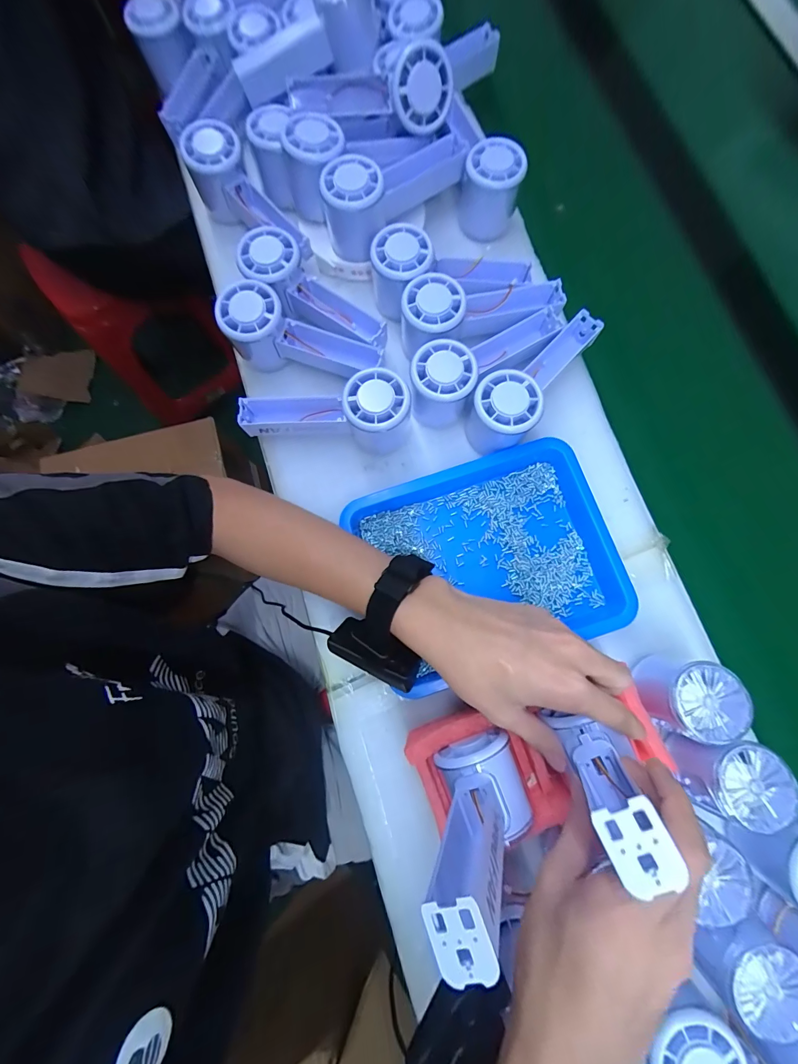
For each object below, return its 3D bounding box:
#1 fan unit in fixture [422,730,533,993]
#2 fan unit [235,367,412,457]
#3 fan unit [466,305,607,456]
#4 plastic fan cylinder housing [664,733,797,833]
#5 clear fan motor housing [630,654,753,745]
[{"bbox_3d":[0.050,0.174,0.222,0.048,0.137,0.057,-41,80,15],"label":"fan unit in fixture"},{"bbox_3d":[-0.066,-0.109,0.348,0.151,0.062,0.049,2,79,2],"label":"fan unit"},{"bbox_3d":[0.122,-0.142,0.348,0.054,0.054,0.153,37,82,8],"label":"fan unit"},{"bbox_3d":[0.247,0.182,0.284,0.054,0.049,0.051,0,79,1],"label":"plastic fan cylinder housing"},{"bbox_3d":[0.222,0.126,0.294,0.057,0.051,0.052,17,80,5],"label":"clear fan motor housing"}]

